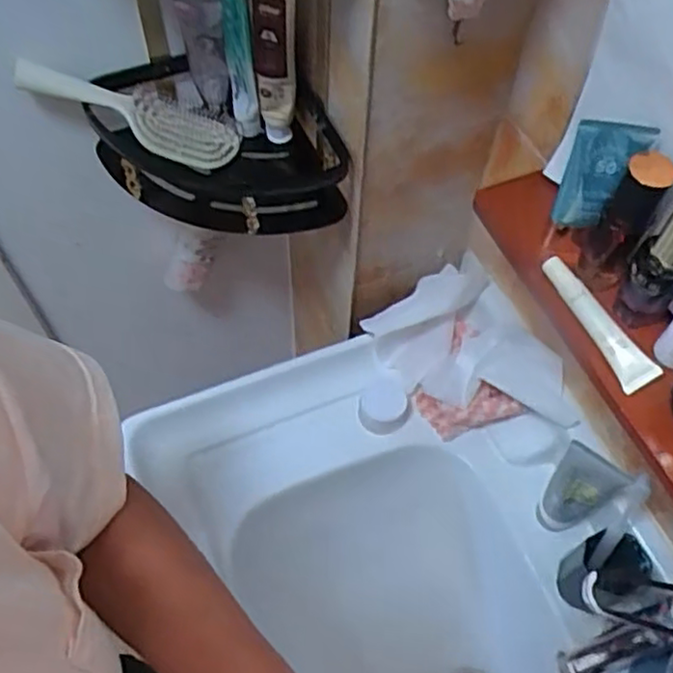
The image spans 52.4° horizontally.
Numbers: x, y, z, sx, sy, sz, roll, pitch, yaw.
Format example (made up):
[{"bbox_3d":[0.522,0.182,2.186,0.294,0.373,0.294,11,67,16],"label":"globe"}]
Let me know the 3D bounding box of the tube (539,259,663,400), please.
[{"bbox_3d":[0.197,-0.011,0.521,0.022,0.021,0.116,-25,62,-15],"label":"tube"}]

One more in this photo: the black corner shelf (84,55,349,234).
[{"bbox_3d":[-0.115,-0.192,0.699,0.269,0.081,0.152,22,61,12],"label":"black corner shelf"}]

